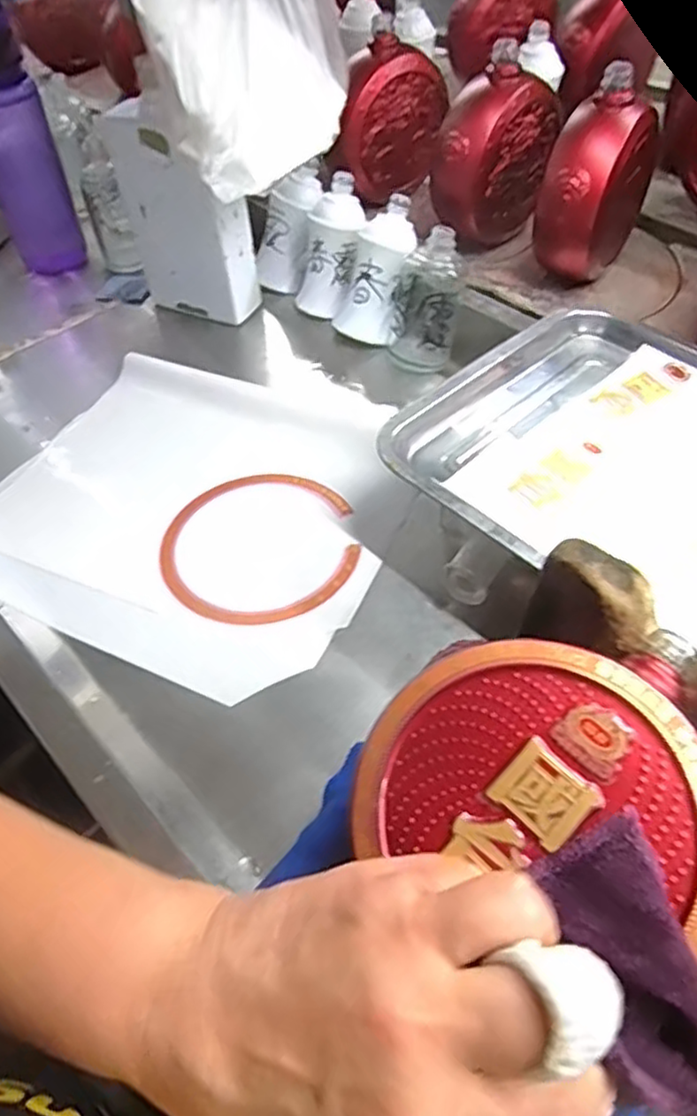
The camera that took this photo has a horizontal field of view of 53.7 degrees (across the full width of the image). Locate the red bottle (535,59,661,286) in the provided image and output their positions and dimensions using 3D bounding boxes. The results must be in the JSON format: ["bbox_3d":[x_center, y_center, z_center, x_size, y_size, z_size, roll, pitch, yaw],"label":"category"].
[{"bbox_3d":[0.210,-0.320,0.591,0.067,0.141,0.125,25,59,22],"label":"red bottle"}]

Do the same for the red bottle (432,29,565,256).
[{"bbox_3d":[0.129,-0.370,0.637,0.125,0.150,0.053,-36,58,-21],"label":"red bottle"}]

